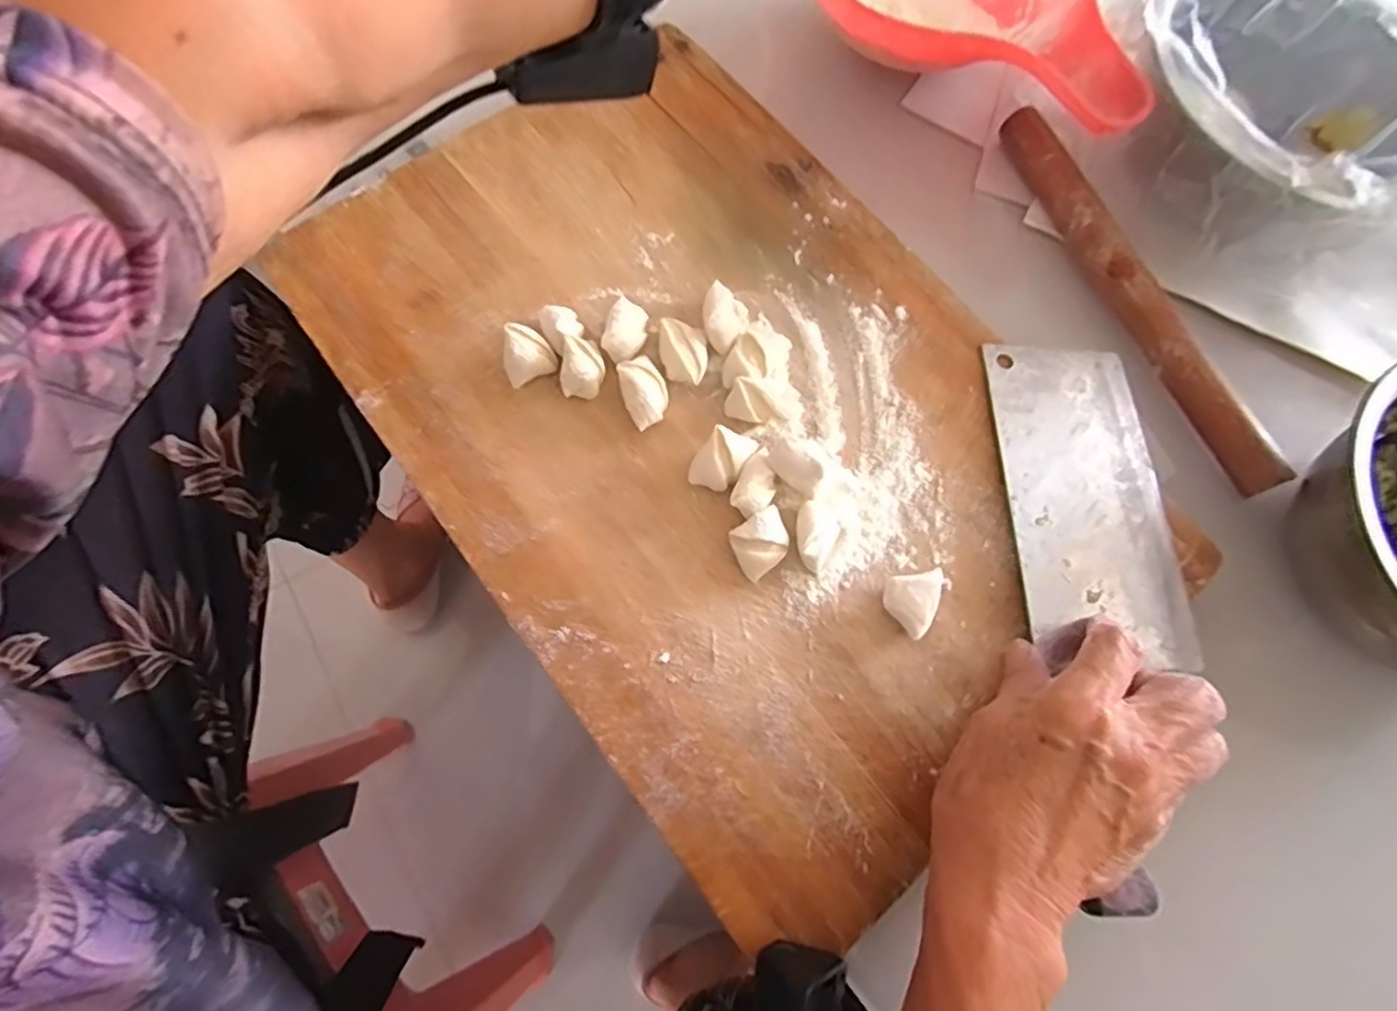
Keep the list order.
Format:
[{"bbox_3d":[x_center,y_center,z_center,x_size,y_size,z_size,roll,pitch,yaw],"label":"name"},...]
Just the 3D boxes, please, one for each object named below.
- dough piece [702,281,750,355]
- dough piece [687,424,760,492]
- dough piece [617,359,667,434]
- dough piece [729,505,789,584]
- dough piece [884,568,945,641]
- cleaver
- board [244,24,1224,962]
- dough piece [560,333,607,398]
[{"bbox_3d":[0.015,-0.104,0.363,0.023,0.020,0.037,19,72,5],"label":"dough piece"},{"bbox_3d":[0.011,-0.022,0.337,0.022,0.021,0.031,37,75,10],"label":"dough piece"},{"bbox_3d":[-0.028,-0.059,0.350,0.023,0.020,0.037,-14,73,-6],"label":"dough piece"},{"bbox_3d":[0.032,0.018,0.328,0.031,0.017,0.026,-34,76,-12],"label":"dough piece"},{"bbox_3d":[0.103,0.045,0.321,0.024,0.017,0.035,24,73,6],"label":"dough piece"},{"bbox_3d":[0.203,0.040,0.326,0.084,0.017,0.274,2,69,-1],"label":"cleaver"},{"bbox_3d":[0.008,-0.060,0.359,0.300,0.032,0.452,-37,75,-14],"label":"board"},{"bbox_3d":[-0.063,-0.074,0.351,0.023,0.023,0.029,-10,72,-5],"label":"dough piece"}]

